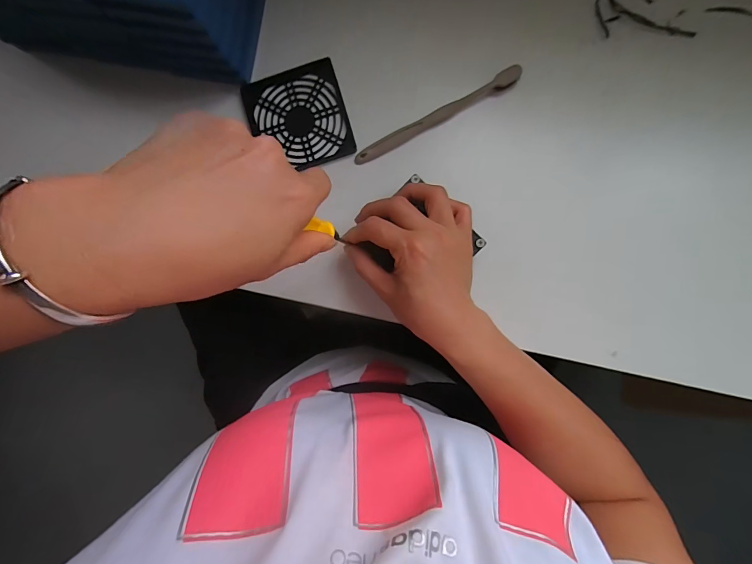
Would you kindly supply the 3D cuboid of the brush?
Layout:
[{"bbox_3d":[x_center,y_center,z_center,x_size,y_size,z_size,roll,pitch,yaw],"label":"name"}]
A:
[{"bbox_3d":[0.058,-0.160,0.355,0.172,0.017,0.013,-26,87,3],"label":"brush"}]

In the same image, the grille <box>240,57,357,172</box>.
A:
[{"bbox_3d":[-0.079,-0.165,0.369,0.096,0.012,0.097,-16,87,3],"label":"grille"}]

